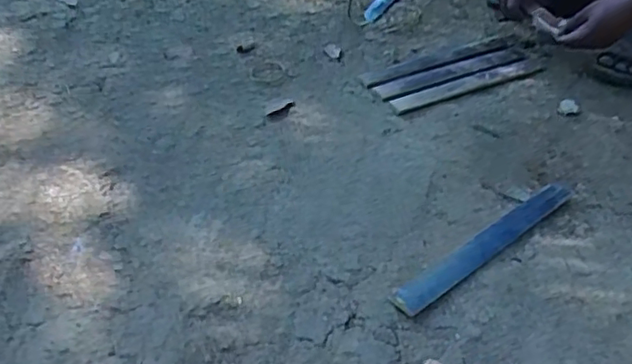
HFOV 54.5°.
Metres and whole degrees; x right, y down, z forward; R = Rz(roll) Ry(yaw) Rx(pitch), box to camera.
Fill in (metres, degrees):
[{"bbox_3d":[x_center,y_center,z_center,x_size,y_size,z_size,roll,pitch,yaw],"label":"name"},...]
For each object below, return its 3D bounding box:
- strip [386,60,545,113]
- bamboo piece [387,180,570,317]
[{"bbox_3d":[0.293,-0.190,1.169,0.351,0.010,0.041,-19,45,-22],"label":"strip"},{"bbox_3d":[0.238,0.077,0.829,0.357,0.016,0.042,-29,49,-30],"label":"bamboo piece"}]

